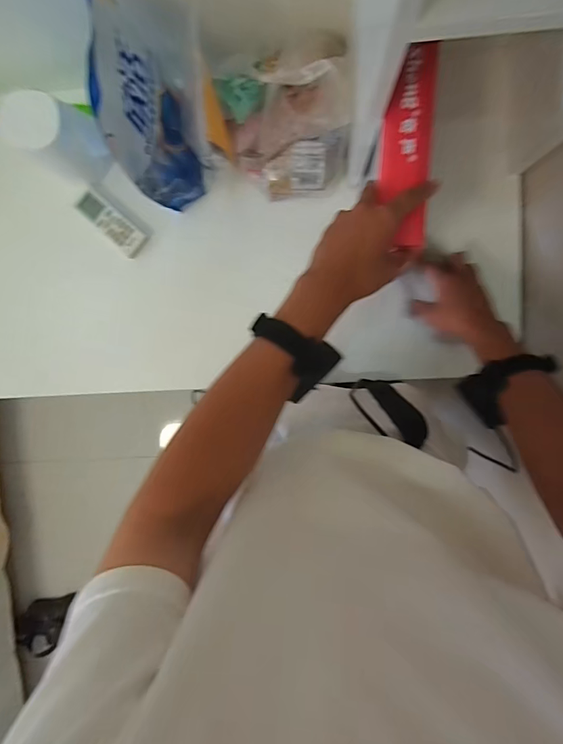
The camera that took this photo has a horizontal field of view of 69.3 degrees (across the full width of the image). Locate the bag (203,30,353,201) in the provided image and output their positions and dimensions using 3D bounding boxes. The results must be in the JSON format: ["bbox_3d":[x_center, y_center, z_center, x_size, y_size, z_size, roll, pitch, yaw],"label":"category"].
[{"bbox_3d":[-0.001,-0.328,0.533,0.179,0.146,0.150,-6,95,5],"label":"bag"}]

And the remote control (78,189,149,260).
[{"bbox_3d":[-0.269,-0.232,0.641,0.113,0.023,0.042,39,97,0],"label":"remote control"}]

